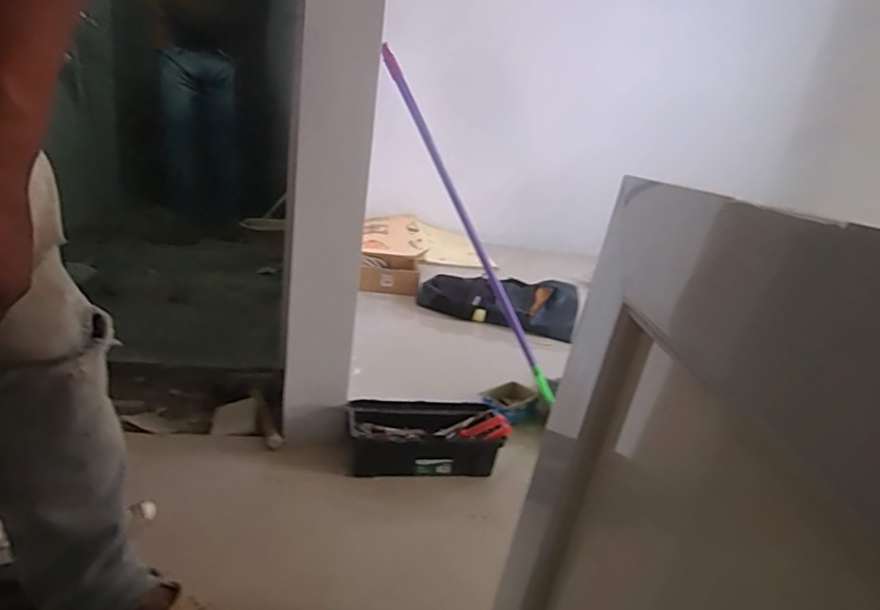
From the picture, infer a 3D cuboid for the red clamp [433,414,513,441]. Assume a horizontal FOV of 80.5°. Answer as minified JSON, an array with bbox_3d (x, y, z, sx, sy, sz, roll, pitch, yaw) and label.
[{"bbox_3d":[0.065,0.239,1.006,0.143,0.031,0.040,3,18,-22],"label":"red clamp"}]

